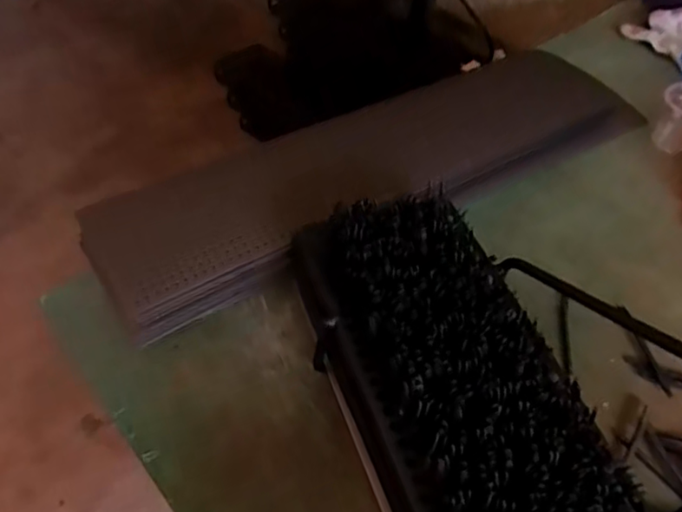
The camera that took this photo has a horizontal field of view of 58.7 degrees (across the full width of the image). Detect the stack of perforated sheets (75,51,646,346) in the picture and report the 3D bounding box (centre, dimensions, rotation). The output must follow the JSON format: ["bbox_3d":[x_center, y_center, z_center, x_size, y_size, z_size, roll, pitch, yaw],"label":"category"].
[{"bbox_3d":[0.062,-0.105,0.661,0.654,0.072,0.138,-23,54,-23],"label":"stack of perforated sheets"}]

